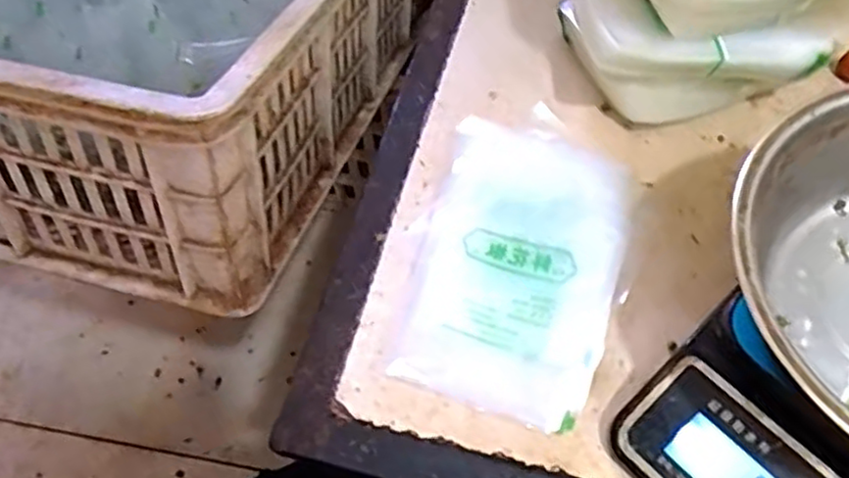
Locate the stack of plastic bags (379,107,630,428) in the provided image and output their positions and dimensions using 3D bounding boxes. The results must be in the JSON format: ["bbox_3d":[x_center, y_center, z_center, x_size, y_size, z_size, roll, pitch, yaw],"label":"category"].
[{"bbox_3d":[0.058,0.007,0.404,0.111,0.017,0.188,14,64,9],"label":"stack of plastic bags"}]

